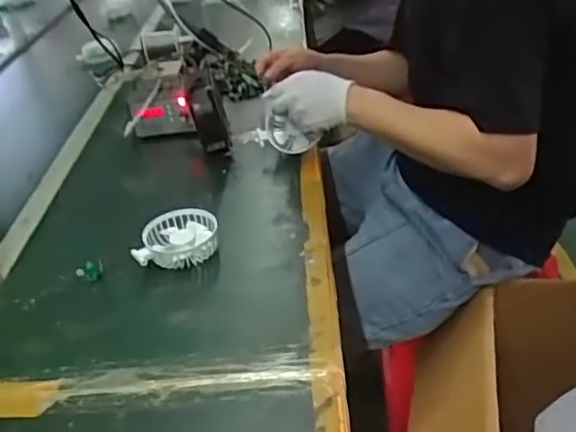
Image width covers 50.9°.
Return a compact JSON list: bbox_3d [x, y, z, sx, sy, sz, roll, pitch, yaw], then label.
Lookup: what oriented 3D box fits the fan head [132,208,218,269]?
[{"bbox_3d":[-0.138,0.031,0.751,0.103,0.038,0.076,-10,34,-6],"label":"fan head"}]

